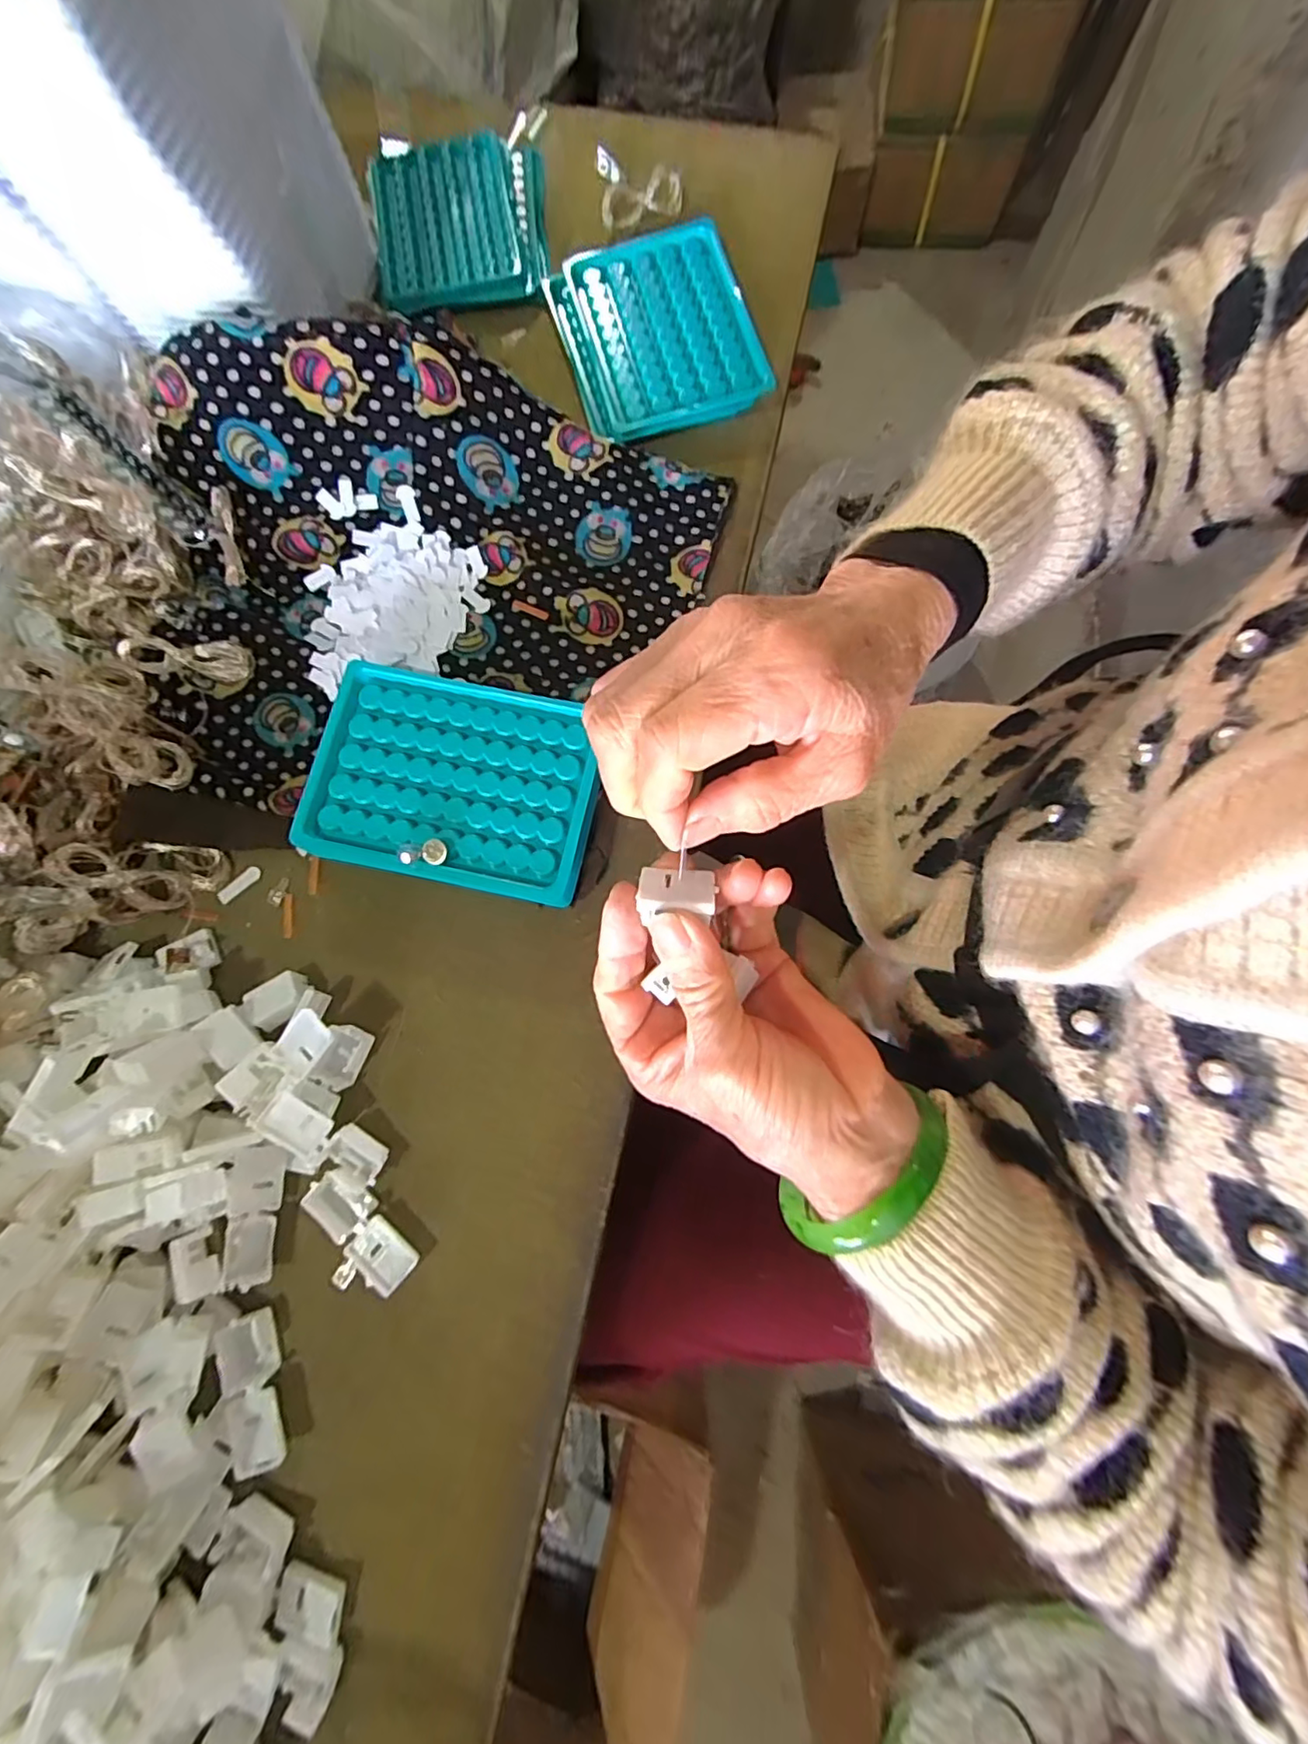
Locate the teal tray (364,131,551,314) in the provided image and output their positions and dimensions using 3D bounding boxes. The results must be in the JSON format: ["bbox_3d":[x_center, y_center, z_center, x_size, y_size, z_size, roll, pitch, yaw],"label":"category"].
[{"bbox_3d":[-0.122,-0.406,0.373,0.106,0.018,0.124,-7,77,-1],"label":"teal tray"}]

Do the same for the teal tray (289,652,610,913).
[{"bbox_3d":[-0.095,-0.042,0.290,0.134,0.023,0.096,12,77,3],"label":"teal tray"}]

